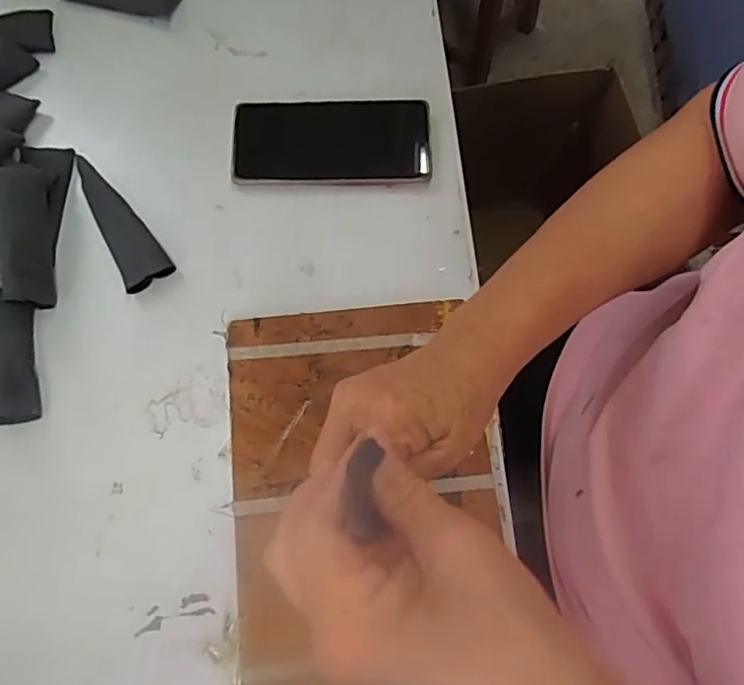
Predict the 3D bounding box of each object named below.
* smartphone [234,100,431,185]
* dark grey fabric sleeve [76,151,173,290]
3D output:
[{"bbox_3d":[-0.033,-0.165,0.478,0.160,0.011,0.075,-2,74,-1],"label":"smartphone"},{"bbox_3d":[-0.196,-0.090,0.444,0.038,0.032,0.106,-33,77,-10],"label":"dark grey fabric sleeve"}]

